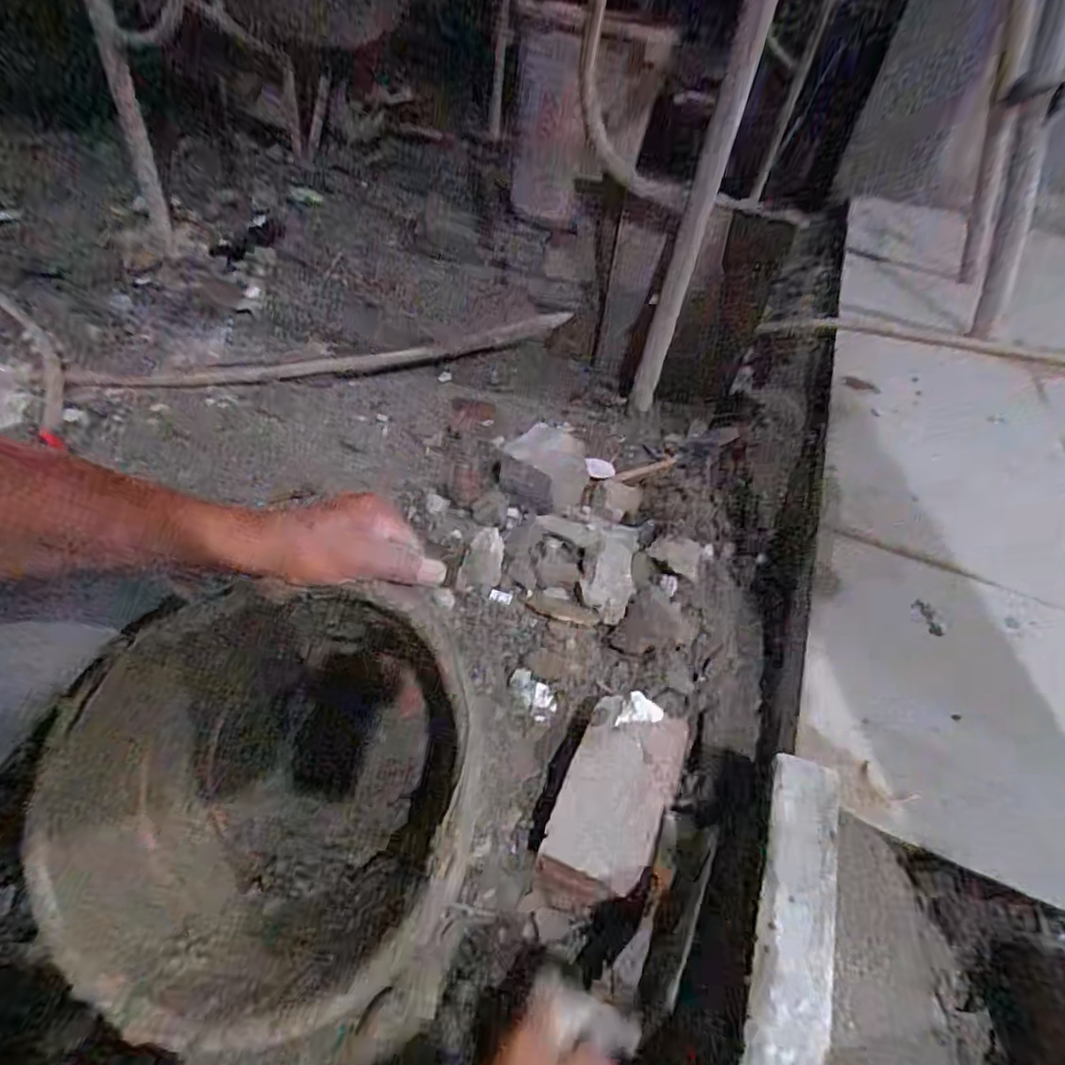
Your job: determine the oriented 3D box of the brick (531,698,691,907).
[{"bbox_3d":[0.081,0.246,0.566,0.099,0.050,0.192,20,45,15],"label":"brick"}]

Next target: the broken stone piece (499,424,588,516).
[{"bbox_3d":[0.022,-0.105,0.936,0.128,0.068,0.119,31,48,24],"label":"broken stone piece"}]

